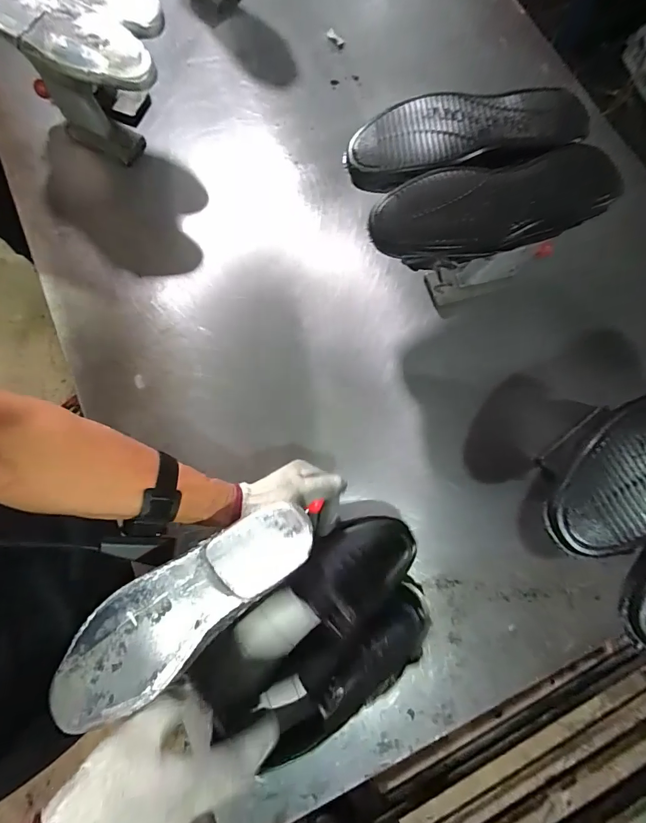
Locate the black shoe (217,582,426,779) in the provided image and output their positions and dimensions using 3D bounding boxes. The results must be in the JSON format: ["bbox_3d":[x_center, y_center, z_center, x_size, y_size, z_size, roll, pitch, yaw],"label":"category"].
[{"bbox_3d":[0.014,0.295,0.441,0.263,0.082,0.103,-28,78,-10],"label":"black shoe"}]

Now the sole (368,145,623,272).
[{"bbox_3d":[0.189,-0.224,0.440,0.269,0.038,0.106,-11,77,-3],"label":"sole"}]

